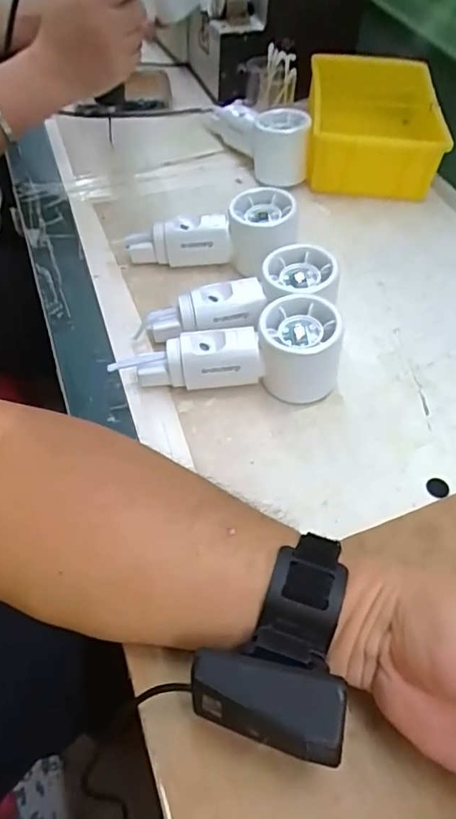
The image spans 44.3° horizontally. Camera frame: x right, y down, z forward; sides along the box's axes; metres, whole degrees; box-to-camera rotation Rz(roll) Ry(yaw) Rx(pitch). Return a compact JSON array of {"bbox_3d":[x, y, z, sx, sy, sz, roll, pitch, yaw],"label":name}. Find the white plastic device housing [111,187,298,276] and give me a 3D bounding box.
[{"bbox_3d":[-0.020,-0.150,0.499,0.163,0.062,0.046,-8,51,10],"label":"white plastic device housing"}]

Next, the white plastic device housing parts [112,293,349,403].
[{"bbox_3d":[-0.001,-0.037,0.401,0.158,0.061,0.058,-3,52,-6],"label":"white plastic device housing parts"}]

